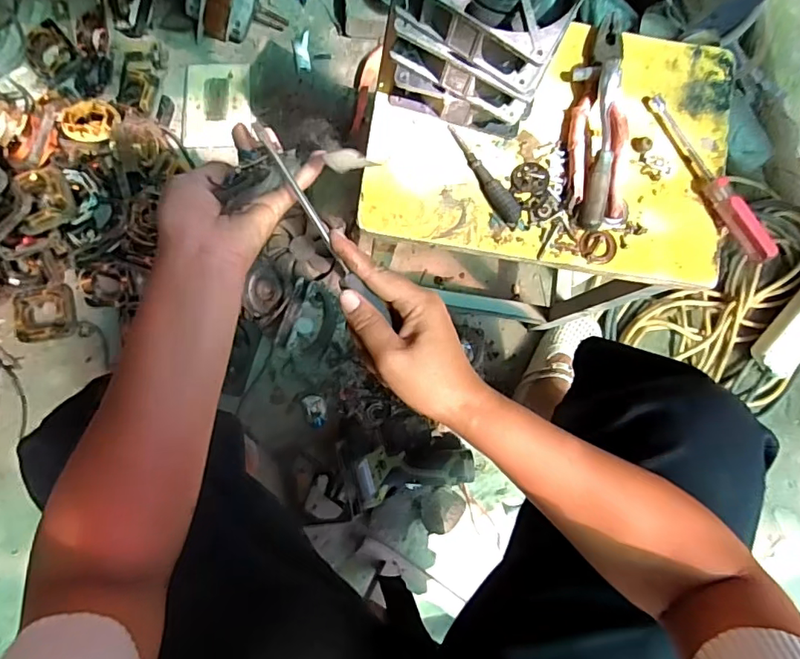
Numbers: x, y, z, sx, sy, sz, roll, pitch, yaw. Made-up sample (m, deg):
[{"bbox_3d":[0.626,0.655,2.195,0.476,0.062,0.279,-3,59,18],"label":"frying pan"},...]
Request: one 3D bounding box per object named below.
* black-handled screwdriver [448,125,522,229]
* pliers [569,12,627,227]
[{"bbox_3d":[0.075,-0.138,0.465,0.018,0.014,0.104,-32,88,-7],"label":"black-handled screwdriver"},{"bbox_3d":[0.182,-0.194,0.472,0.053,0.031,0.192,3,84,-5],"label":"pliers"}]

